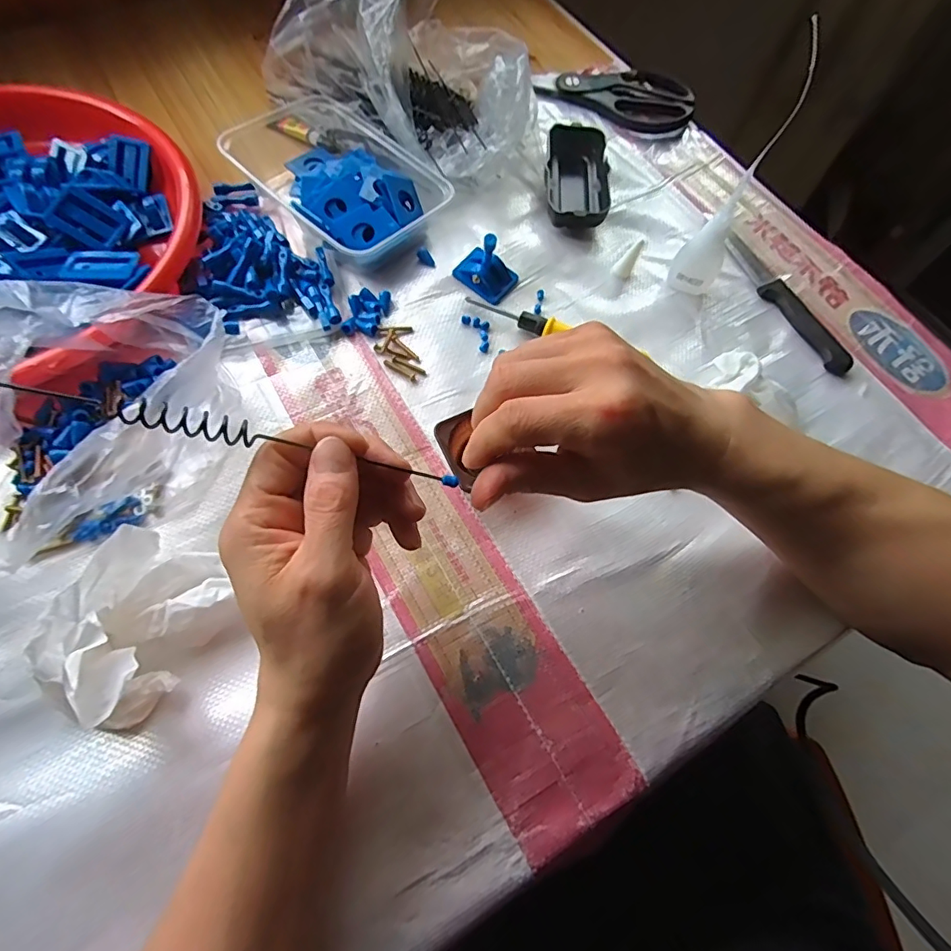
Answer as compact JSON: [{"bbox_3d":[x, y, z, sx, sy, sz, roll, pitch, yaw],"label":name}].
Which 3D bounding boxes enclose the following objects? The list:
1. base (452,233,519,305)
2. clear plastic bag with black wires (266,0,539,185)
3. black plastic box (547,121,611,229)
[{"bbox_3d":[0.009,-0.167,0.399,0.044,0.044,0.035,39,69,13],"label":"base"},{"bbox_3d":[-0.041,-0.368,0.432,0.223,0.145,0.162,34,68,11],"label":"clear plastic bag with black wires"},{"bbox_3d":[0.088,-0.263,0.455,0.049,0.029,0.117,3,66,-2],"label":"black plastic box"}]

